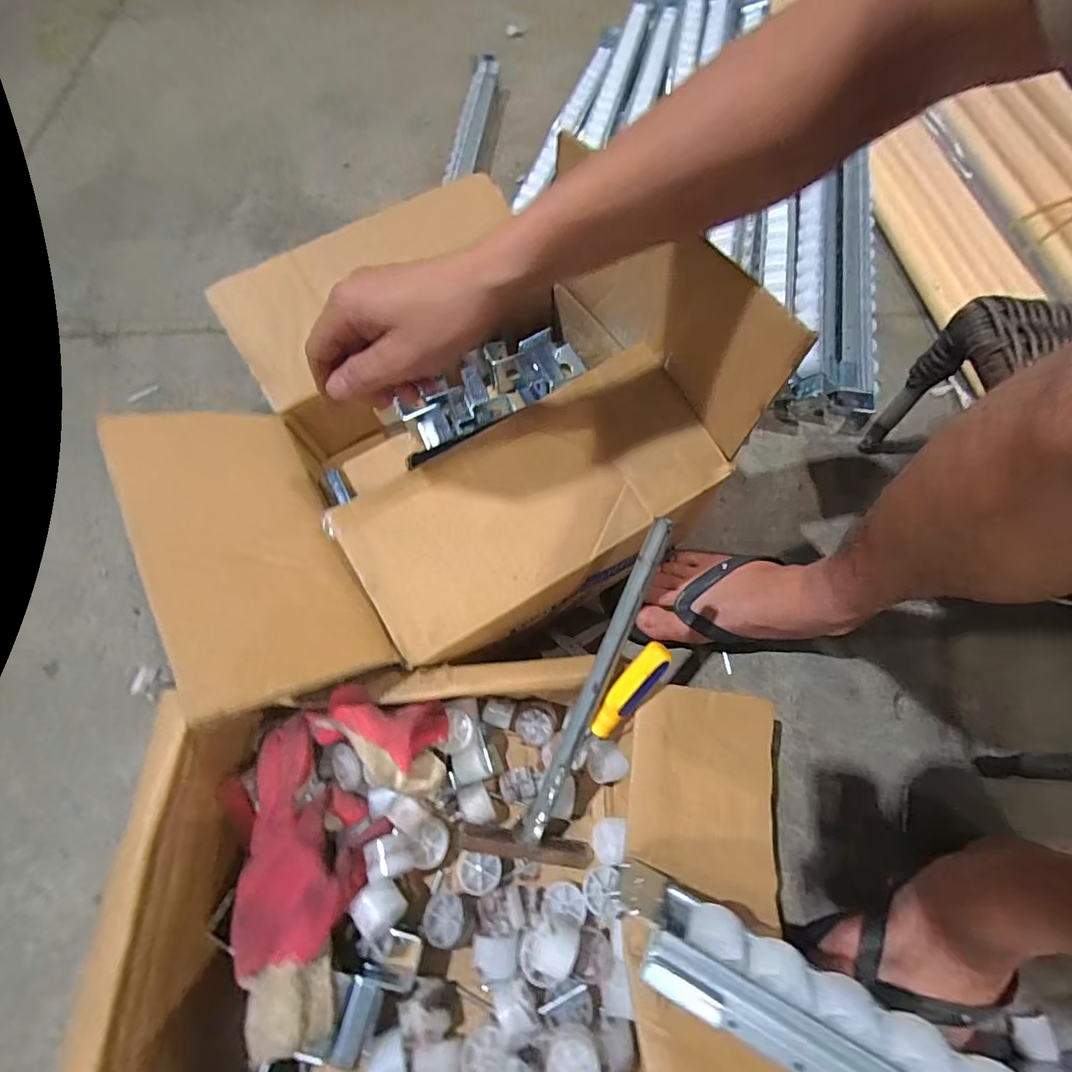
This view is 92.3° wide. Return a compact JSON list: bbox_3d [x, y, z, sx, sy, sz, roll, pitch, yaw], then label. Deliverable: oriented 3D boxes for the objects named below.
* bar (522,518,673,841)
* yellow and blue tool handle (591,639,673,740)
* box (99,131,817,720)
[{"bbox_3d":[0.043,0.117,0.385,0.017,0.013,0.274,23,104,12],"label":"bar"},{"bbox_3d":[0.073,0.117,0.392,0.024,0.022,0.084,38,105,18],"label":"yellow and blue tool handle"},{"bbox_3d":[-0.113,-0.118,0.452,0.423,0.214,0.409,-28,68,-13],"label":"box"}]

